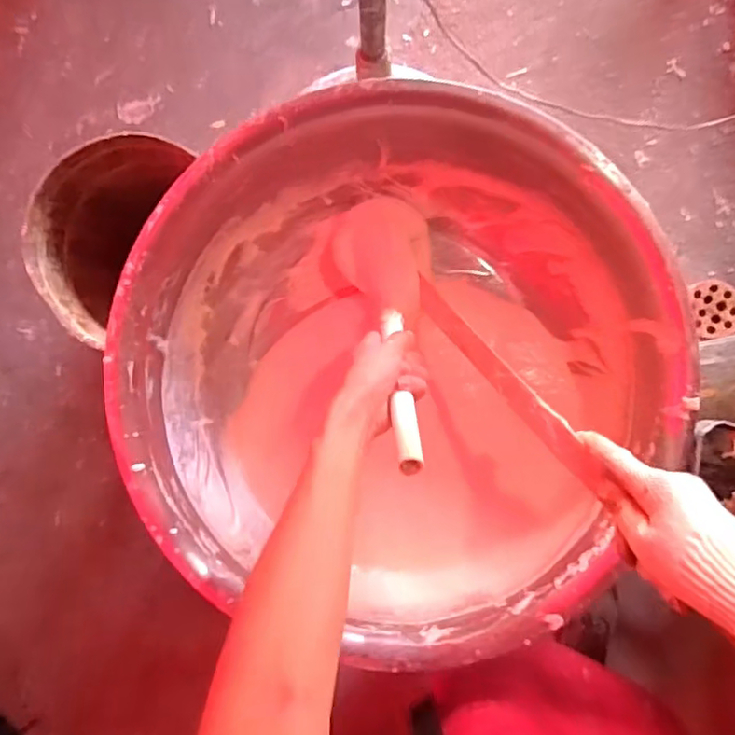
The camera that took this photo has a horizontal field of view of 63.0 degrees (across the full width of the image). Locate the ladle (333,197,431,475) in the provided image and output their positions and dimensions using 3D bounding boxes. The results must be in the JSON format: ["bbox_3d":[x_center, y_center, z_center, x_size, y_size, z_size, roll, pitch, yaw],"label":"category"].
[{"bbox_3d":[0.023,-0.032,0.558,0.095,0.084,0.303,-5,48,1],"label":"ladle"}]

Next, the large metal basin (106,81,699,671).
[{"bbox_3d":[0.034,0.013,0.596,0.472,0.179,0.485,0,86,2],"label":"large metal basin"}]

